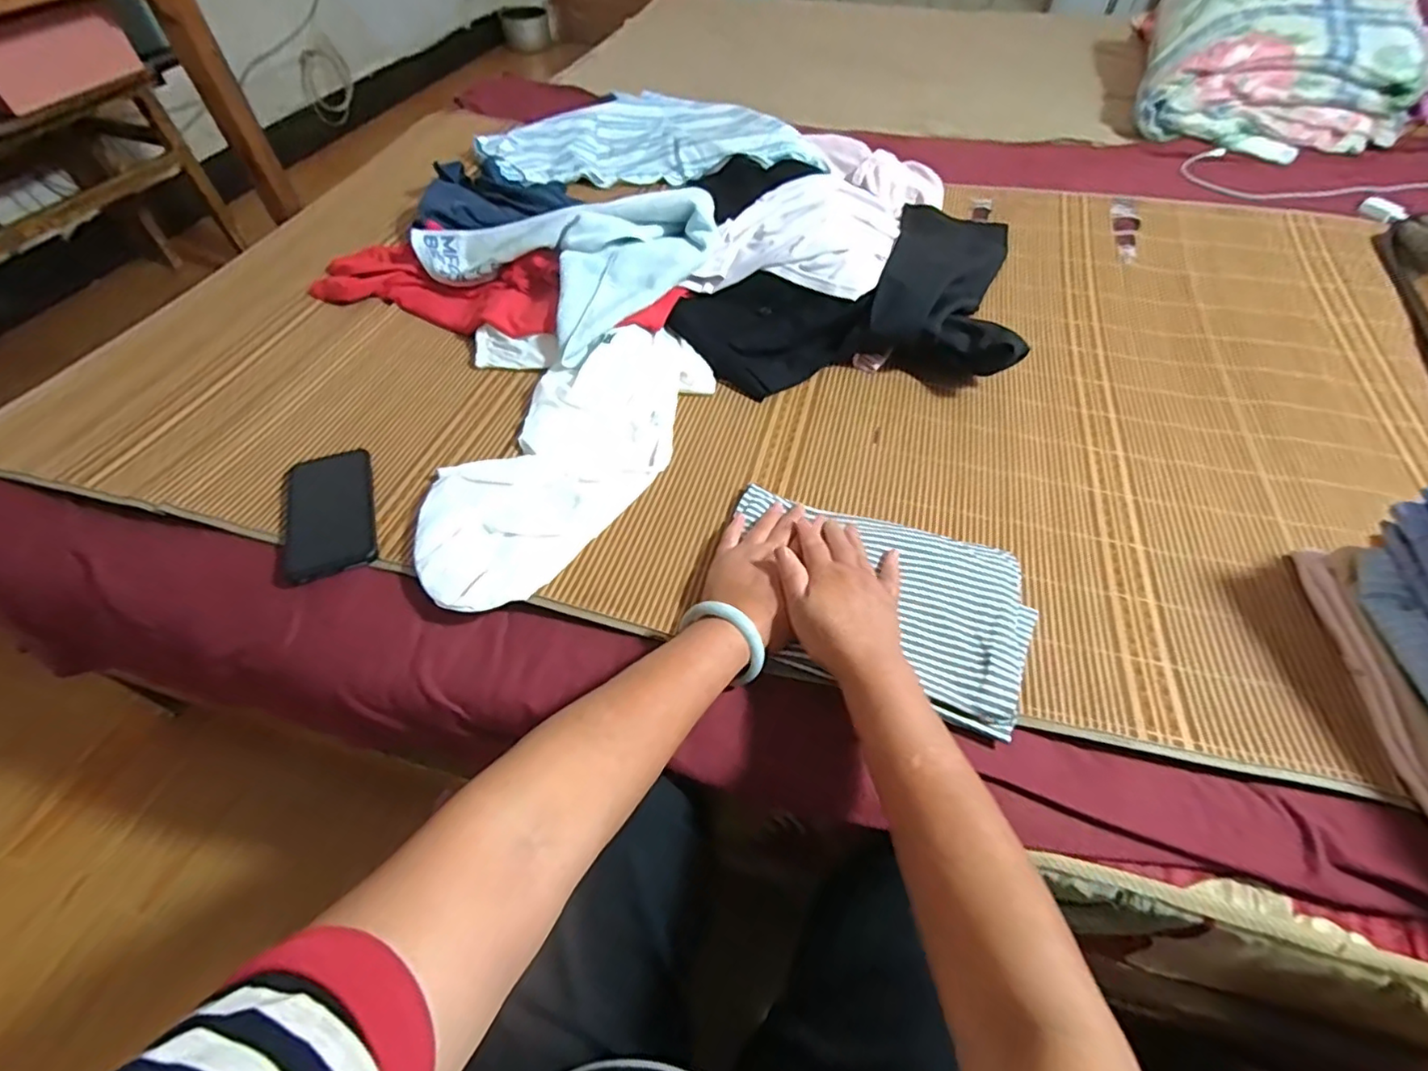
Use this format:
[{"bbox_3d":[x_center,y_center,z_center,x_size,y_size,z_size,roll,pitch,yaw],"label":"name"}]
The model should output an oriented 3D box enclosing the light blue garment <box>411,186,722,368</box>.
[{"bbox_3d":[-0.207,-0.386,0.817,0.366,0.113,0.256,34,60,23],"label":"light blue garment"}]

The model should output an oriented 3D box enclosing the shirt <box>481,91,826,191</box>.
[{"bbox_3d":[-0.104,-0.721,1.115,0.583,0.057,0.347,2,53,1],"label":"shirt"}]

